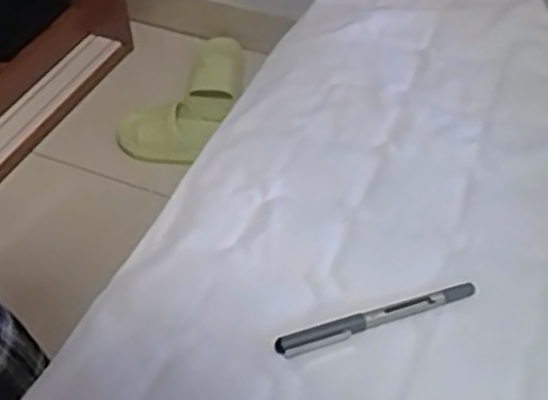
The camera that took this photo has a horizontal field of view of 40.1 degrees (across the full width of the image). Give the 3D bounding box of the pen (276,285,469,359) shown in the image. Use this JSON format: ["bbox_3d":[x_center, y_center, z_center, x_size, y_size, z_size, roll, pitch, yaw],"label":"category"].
[{"bbox_3d":[0.067,0.076,0.483,0.135,0.008,0.015,-14,46,-11],"label":"pen"}]

